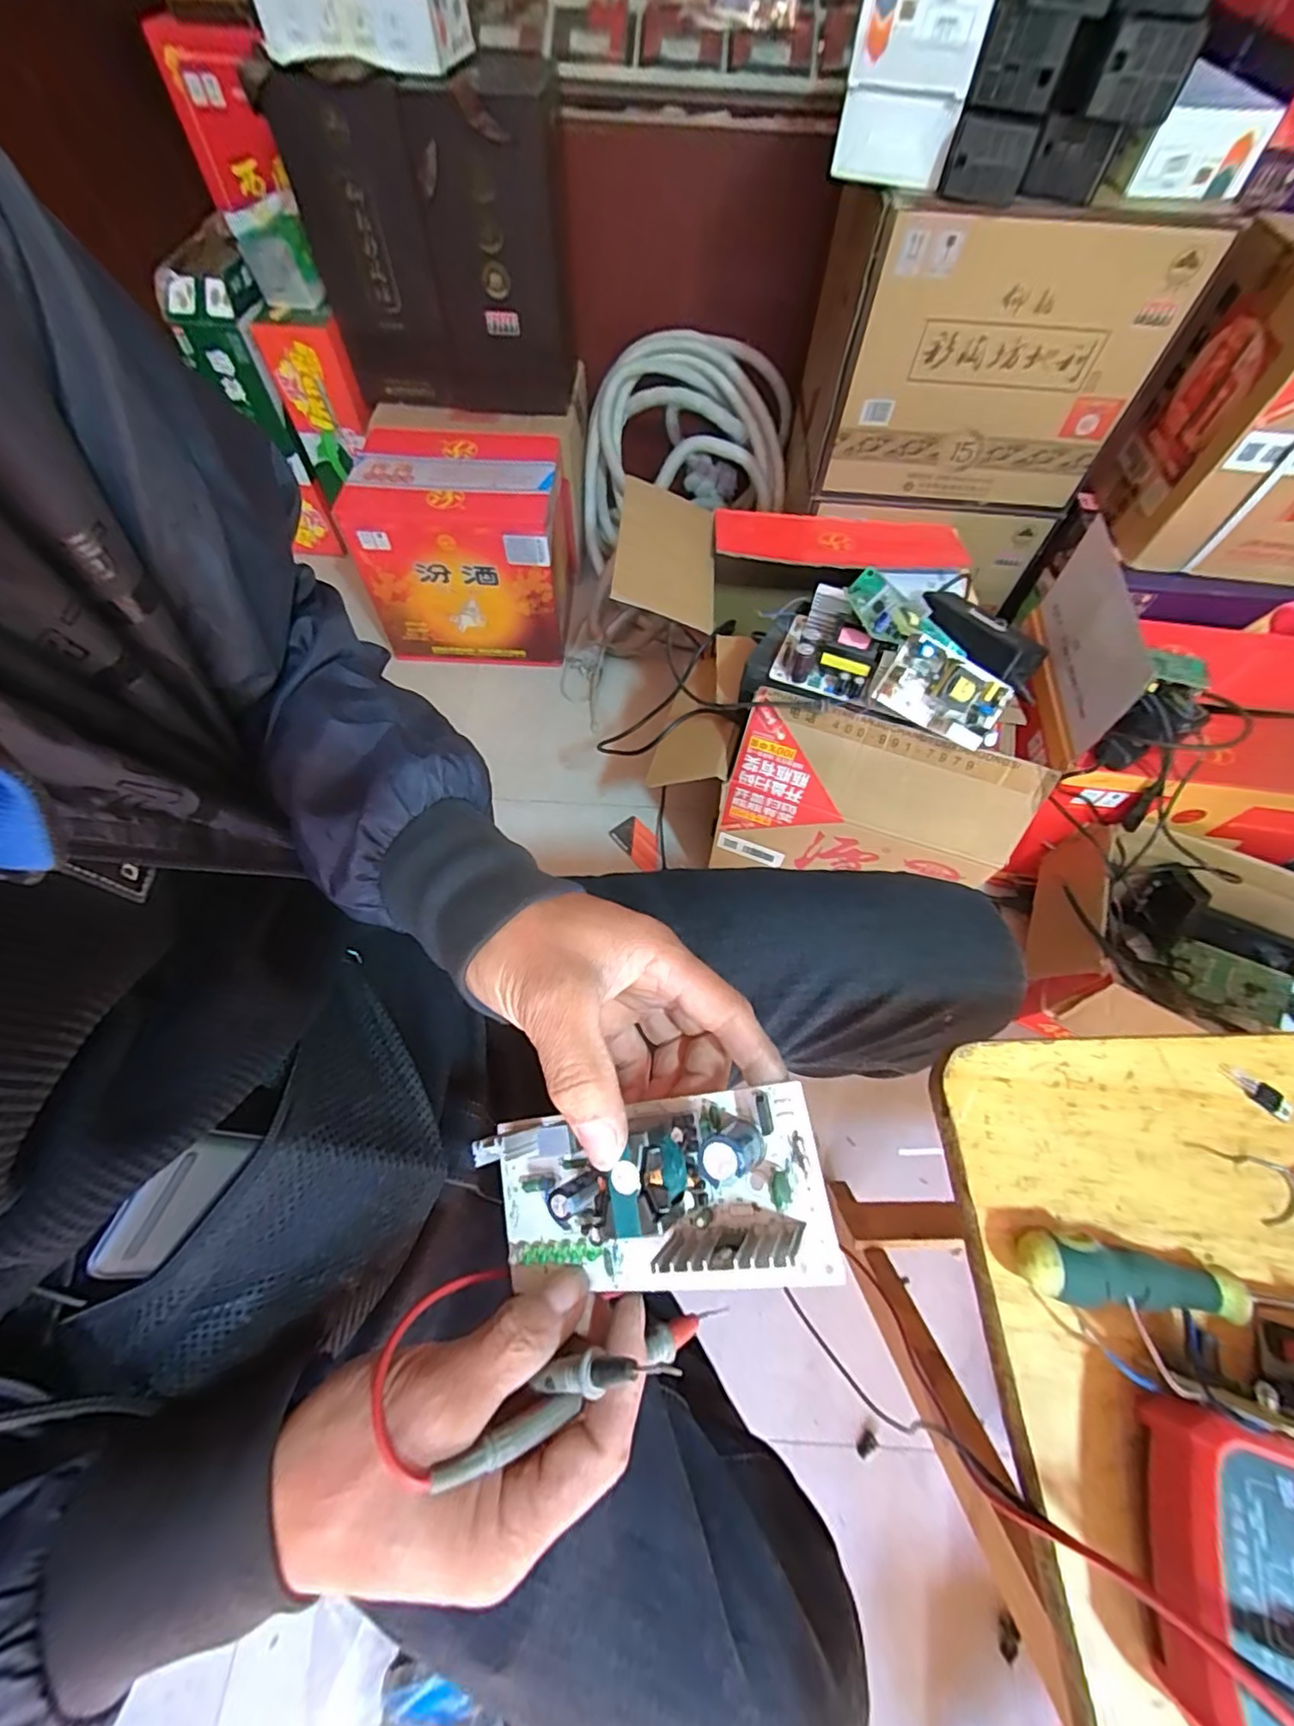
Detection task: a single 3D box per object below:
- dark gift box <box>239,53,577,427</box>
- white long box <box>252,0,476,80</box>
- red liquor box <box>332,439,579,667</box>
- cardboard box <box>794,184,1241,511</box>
[{"bbox_3d":[-0.297,-0.917,0.918,0.371,0.350,0.138,17,63,7],"label":"dark gift box"},{"bbox_3d":[-0.356,-1.057,0.749,0.232,0.065,0.127,14,63,6],"label":"white long box"},{"bbox_3d":[-0.309,-0.559,1.081,0.321,0.274,0.243,3,62,0],"label":"red liquor box"},{"bbox_3d":[0.450,-0.723,0.835,0.397,0.302,0.258,8,62,3],"label":"cardboard box"}]

